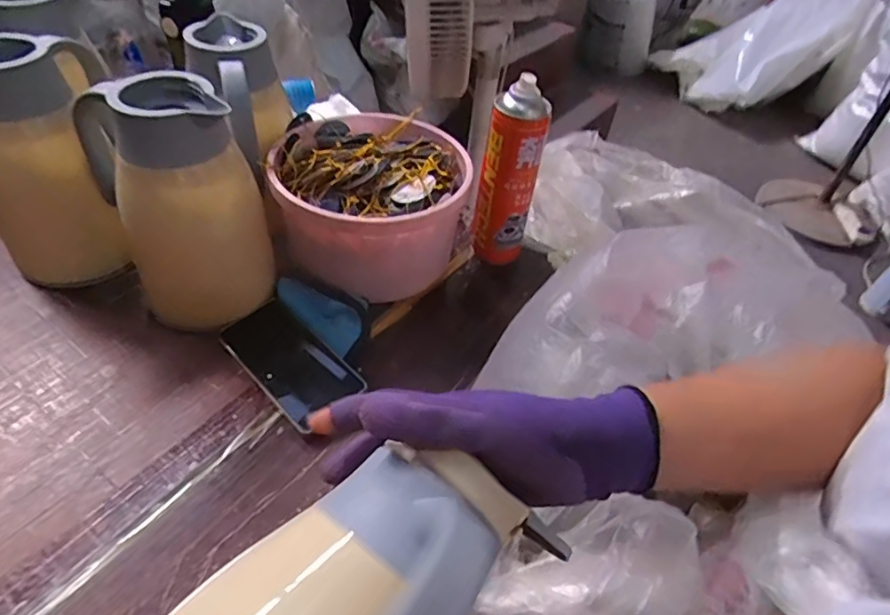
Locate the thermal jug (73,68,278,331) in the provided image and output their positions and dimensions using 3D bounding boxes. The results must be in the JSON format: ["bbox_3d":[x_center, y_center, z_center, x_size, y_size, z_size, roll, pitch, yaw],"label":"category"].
[{"bbox_3d":[-0.267,-0.108,0.574,0.140,0.239,0.154,-22,52,-27],"label":"thermal jug"}]

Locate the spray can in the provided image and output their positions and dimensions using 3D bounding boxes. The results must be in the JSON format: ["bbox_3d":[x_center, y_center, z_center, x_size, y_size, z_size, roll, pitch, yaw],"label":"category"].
[{"bbox_3d":[0.074,-0.147,0.669,0.065,0.221,0.061,9,45,2],"label":"spray can"}]

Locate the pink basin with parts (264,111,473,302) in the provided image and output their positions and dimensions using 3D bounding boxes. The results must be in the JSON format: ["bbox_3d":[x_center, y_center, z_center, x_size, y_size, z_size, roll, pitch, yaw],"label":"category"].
[{"bbox_3d":[-0.087,-0.131,0.667,0.214,0.122,0.228,4,46,-5],"label":"pink basin with parts"}]

